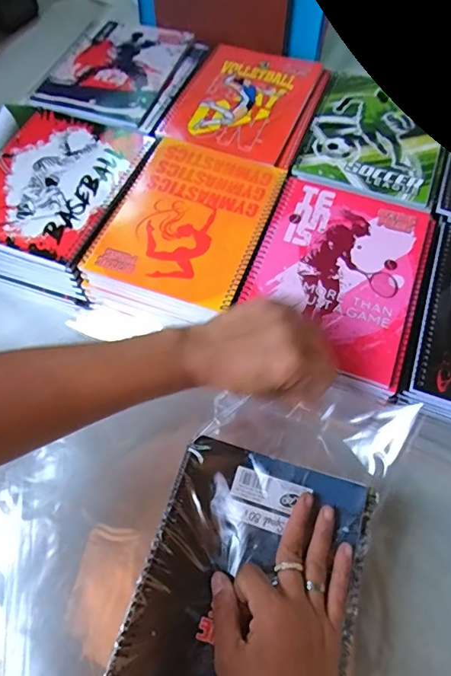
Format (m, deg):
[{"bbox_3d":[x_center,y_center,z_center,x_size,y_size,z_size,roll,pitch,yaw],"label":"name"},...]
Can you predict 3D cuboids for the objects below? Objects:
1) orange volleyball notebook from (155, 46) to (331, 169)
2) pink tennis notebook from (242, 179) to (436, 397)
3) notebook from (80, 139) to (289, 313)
[{"bbox_3d":[0.028,-0.296,0.552,0.162,0.009,0.193,19,63,10],"label":"orange volleyball notebook"},{"bbox_3d":[0.107,-0.064,0.423,0.154,0.008,0.197,18,63,10],"label":"pink tennis notebook"},{"bbox_3d":[-0.037,-0.126,0.463,0.155,0.009,0.191,19,63,10],"label":"notebook"}]

